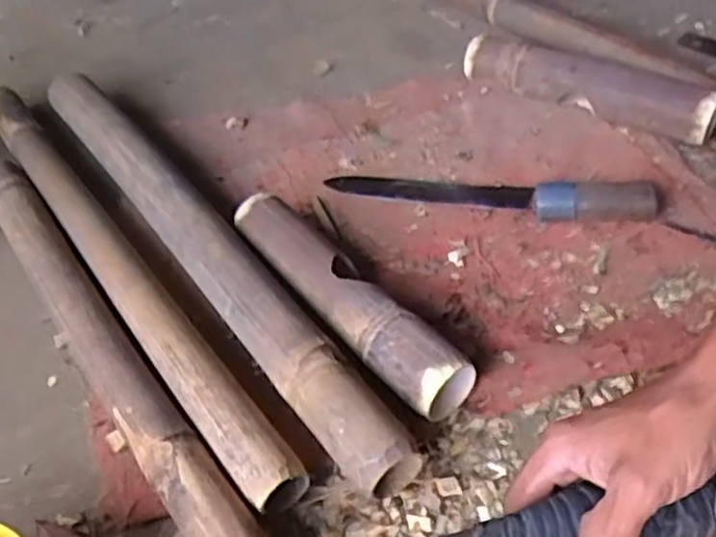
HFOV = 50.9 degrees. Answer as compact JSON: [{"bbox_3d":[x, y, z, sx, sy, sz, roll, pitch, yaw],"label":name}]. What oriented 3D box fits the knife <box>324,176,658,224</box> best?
[{"bbox_3d":[0.124,-0.081,0.746,0.328,0.037,0.055,7,50,13],"label":"knife"}]

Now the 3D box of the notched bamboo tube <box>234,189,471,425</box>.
[{"bbox_3d":[-0.014,0.025,0.648,0.058,0.060,0.274,-35,54,-22],"label":"notched bamboo tube"}]

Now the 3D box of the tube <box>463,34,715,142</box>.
[{"bbox_3d":[0.251,-0.200,0.833,0.279,0.063,0.052,26,56,26],"label":"tube"}]

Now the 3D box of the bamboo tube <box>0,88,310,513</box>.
[{"bbox_3d":[-0.238,-0.020,0.719,0.054,0.056,0.649,-32,53,-20],"label":"bamboo tube"}]

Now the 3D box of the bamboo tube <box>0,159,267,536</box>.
[{"bbox_3d":[-0.194,0.088,0.621,0.052,0.051,0.653,-31,53,-20],"label":"bamboo tube"}]

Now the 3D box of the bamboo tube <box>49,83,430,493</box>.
[{"bbox_3d":[-0.162,-0.038,0.722,0.061,0.065,0.658,-31,53,-20],"label":"bamboo tube"}]

